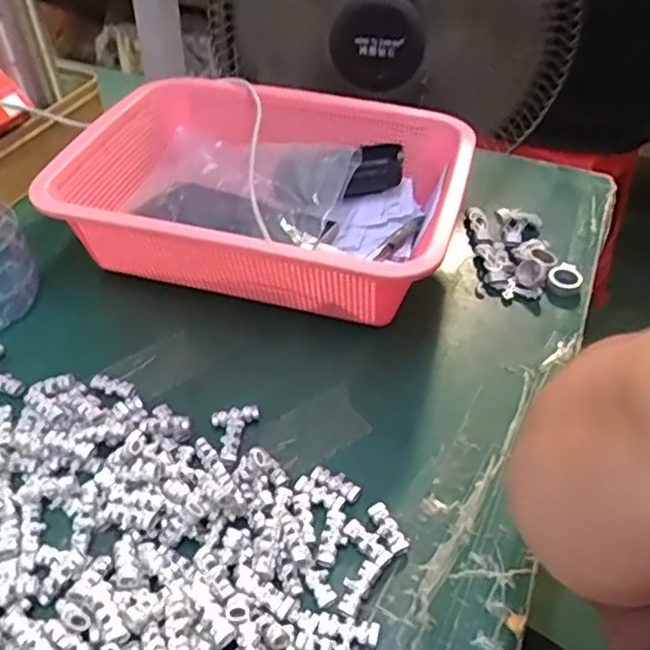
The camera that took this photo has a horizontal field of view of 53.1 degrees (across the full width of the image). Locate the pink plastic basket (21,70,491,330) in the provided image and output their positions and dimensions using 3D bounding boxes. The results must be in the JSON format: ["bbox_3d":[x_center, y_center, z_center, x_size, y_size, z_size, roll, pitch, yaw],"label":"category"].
[{"bbox_3d":[-0.046,-0.100,0.525,0.290,0.092,0.217,11,45,10],"label":"pink plastic basket"}]

